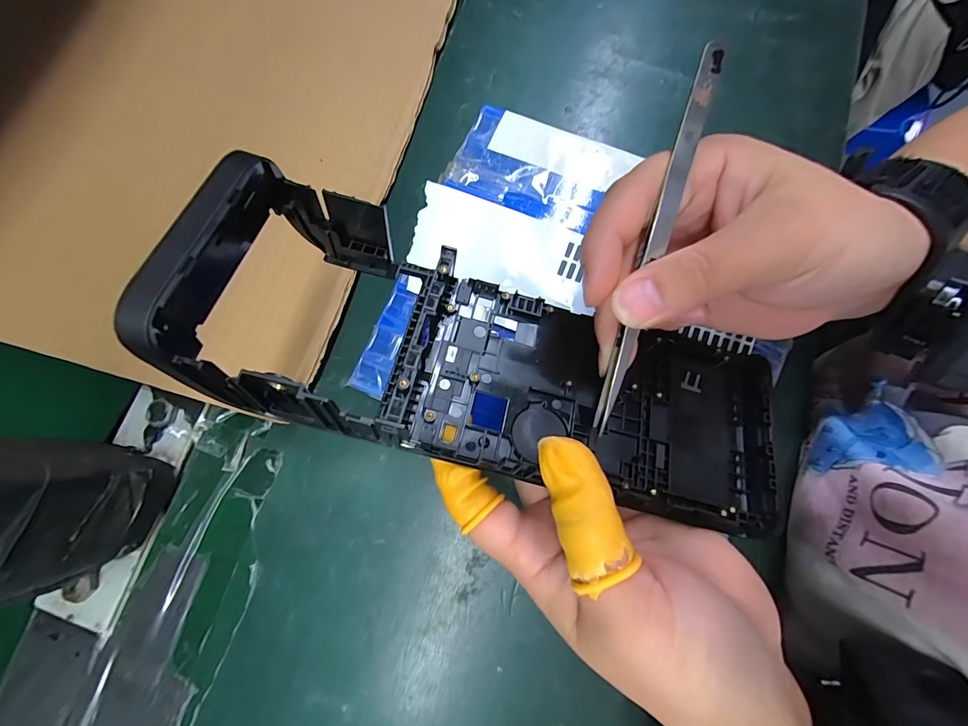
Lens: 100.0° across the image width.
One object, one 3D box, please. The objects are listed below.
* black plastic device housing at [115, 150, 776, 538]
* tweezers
[{"bbox_3d":[0.009,-0.001,0.154,0.218,0.048,0.082,19,79,-11],"label":"black plastic device housing"},{"bbox_3d":[0.059,-0.039,0.141,0.008,0.005,0.131,14,100,3],"label":"tweezers"}]

